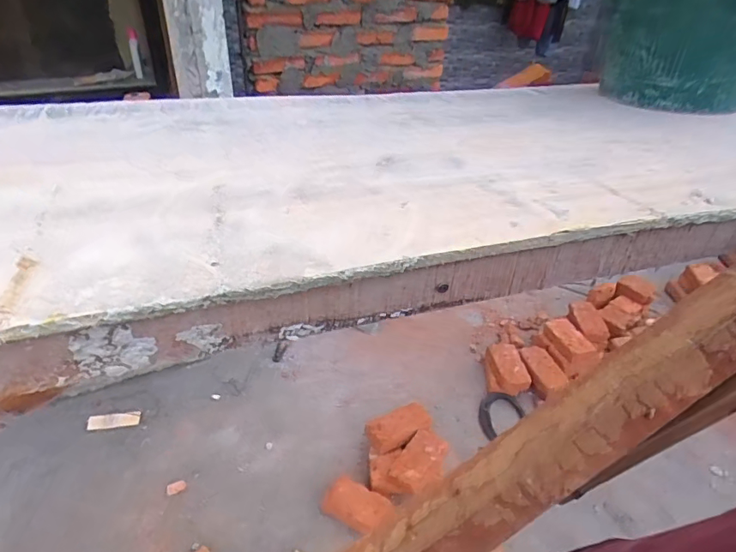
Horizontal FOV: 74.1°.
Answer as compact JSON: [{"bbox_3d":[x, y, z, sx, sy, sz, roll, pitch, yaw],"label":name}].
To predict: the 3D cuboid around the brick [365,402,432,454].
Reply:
[{"bbox_3d":[0.103,0.499,1.585,0.209,0.082,0.113,-18,41,-26],"label":"brick"}]

